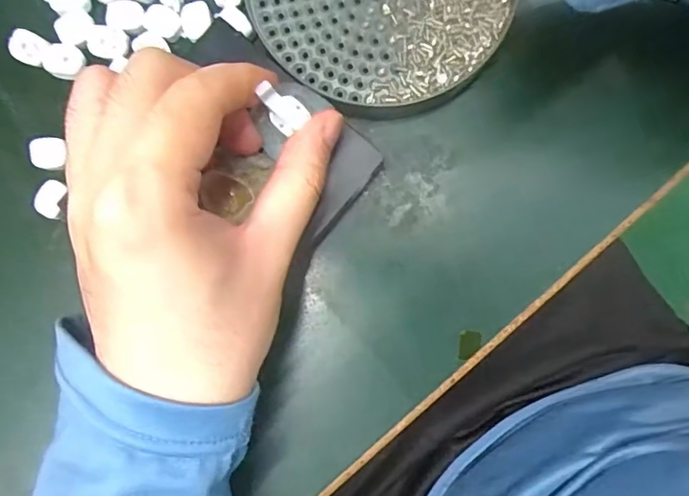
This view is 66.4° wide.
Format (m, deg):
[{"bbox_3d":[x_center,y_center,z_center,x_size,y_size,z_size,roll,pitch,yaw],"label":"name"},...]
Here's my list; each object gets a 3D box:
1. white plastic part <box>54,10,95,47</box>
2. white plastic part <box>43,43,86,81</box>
[{"bbox_3d":[-0.121,-0.098,0.235,0.016,0.004,0.016,0,87,2],"label":"white plastic part"},{"bbox_3d":[-0.125,-0.084,0.235,0.017,0.004,0.016,0,87,2],"label":"white plastic part"}]

